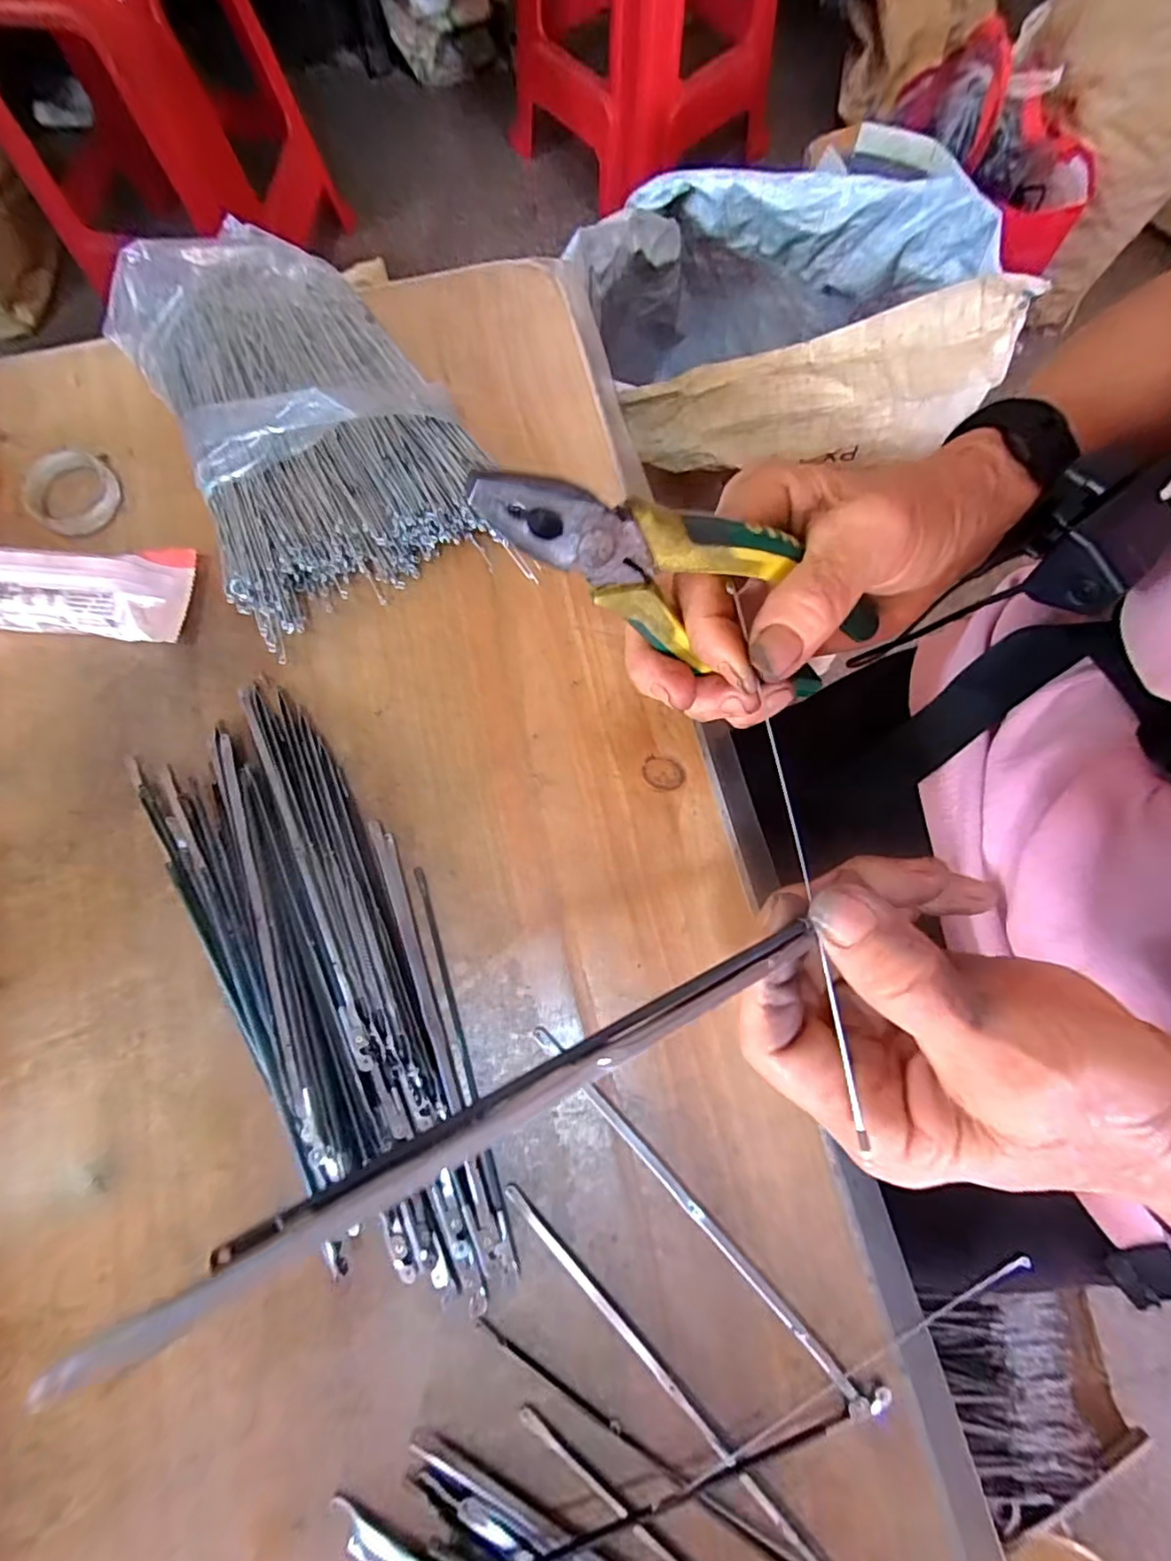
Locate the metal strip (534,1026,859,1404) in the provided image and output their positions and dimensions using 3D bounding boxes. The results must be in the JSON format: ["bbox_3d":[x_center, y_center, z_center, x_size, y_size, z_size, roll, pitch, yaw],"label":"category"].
[{"bbox_3d":[0.040,0.171,0.236,0.006,0.007,0.175,-43,80,-9],"label":"metal strip"}]

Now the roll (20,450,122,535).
[{"bbox_3d":[-0.279,-0.156,0.313,0.044,0.012,0.043,0,76,1],"label":"roll"}]

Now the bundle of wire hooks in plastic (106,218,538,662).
[{"bbox_3d":[-0.149,-0.201,0.305,0.147,0.039,0.241,-27,78,-6],"label":"bundle of wire hooks in plastic"}]

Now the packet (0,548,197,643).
[{"bbox_3d":[-0.268,-0.096,0.285,0.126,0.024,0.047,0,76,1],"label":"packet"}]

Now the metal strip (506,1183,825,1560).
[{"bbox_3d":[0.034,0.235,0.220,0.007,0.005,0.186,-44,80,-9],"label":"metal strip"}]

